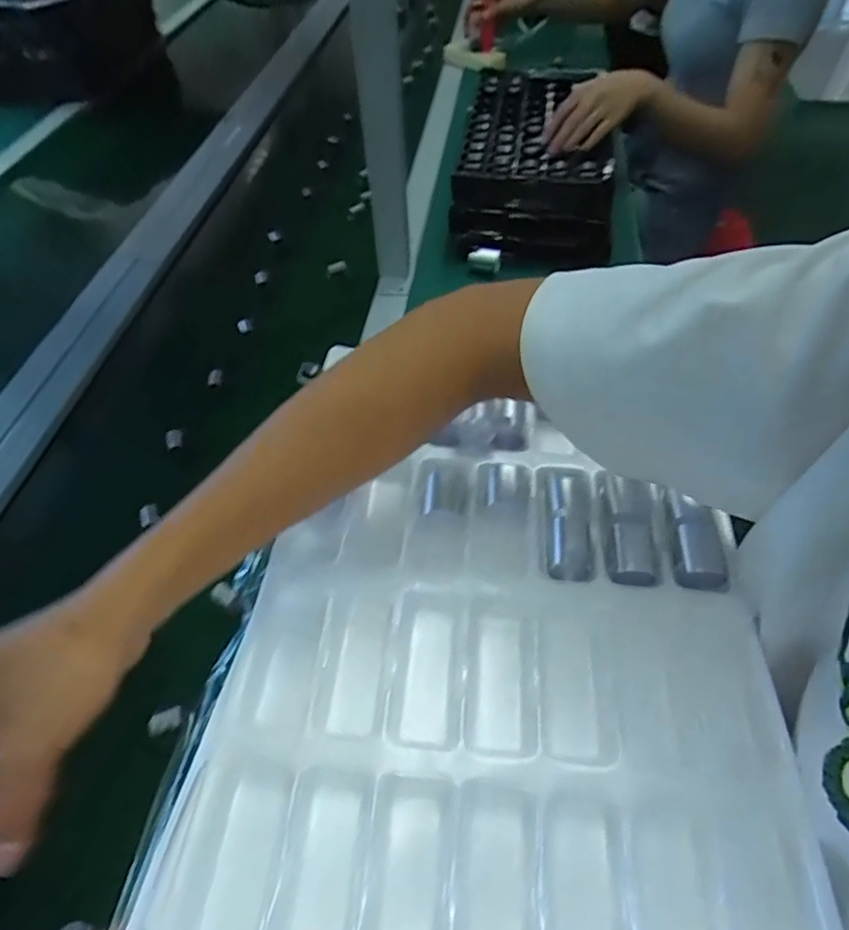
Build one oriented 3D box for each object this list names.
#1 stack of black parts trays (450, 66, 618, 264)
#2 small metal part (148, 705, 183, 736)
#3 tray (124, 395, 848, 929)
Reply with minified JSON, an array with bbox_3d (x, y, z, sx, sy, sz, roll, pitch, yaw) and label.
[{"bbox_3d":[0.165,-0.464,0.862,0.217,0.115,0.455,5,52,5],"label":"stack of black parts trays"},{"bbox_3d":[-0.192,0.188,0.420,0.023,0.006,0.017,-18,53,-12],"label":"small metal part"},{"bbox_3d":[0.041,0.119,0.345,0.324,0.031,0.360,4,52,5],"label":"tray"}]

